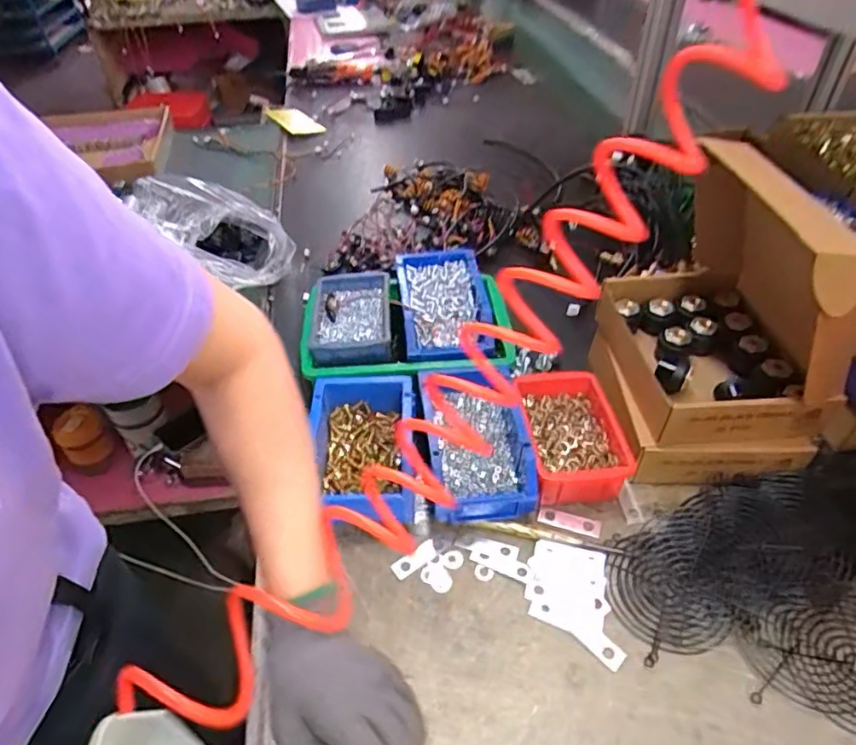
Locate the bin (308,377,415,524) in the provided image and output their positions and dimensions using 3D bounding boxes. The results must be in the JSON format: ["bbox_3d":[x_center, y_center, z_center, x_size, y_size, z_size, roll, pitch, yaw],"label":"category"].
[{"bbox_3d":[-0.068,0.078,0.589,0.104,0.049,0.154,-3,43,-1],"label":"bin"}]

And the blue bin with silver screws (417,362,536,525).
[{"bbox_3d":[0.047,0.073,0.598,0.108,0.071,0.162,-4,43,-3],"label":"blue bin with silver screws"}]

